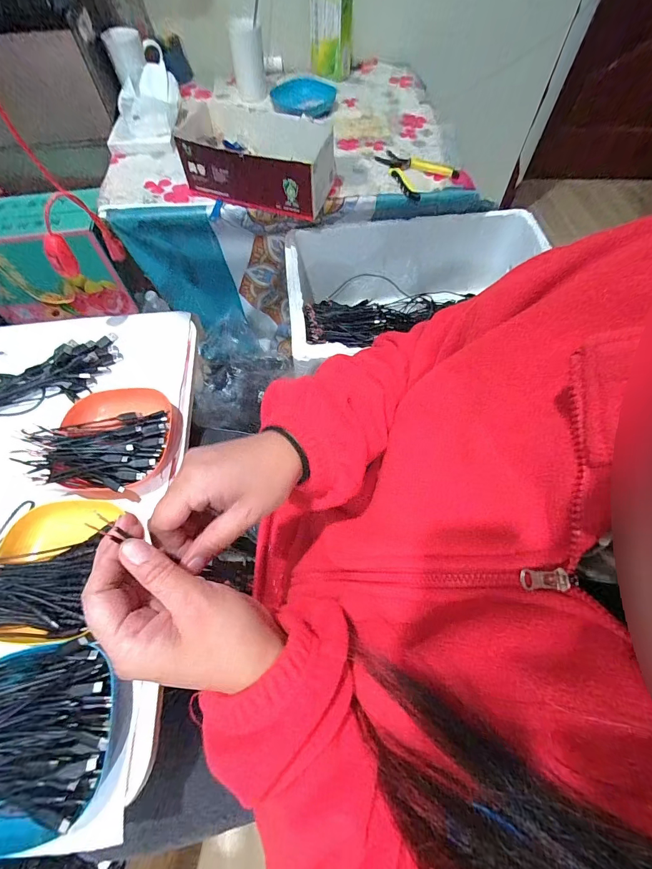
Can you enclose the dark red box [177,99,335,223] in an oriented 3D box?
[{"bbox_3d":[-0.121,-0.503,0.659,0.267,0.094,0.144,17,64,9],"label":"dark red box"}]

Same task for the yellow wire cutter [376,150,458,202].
[{"bbox_3d":[0.173,-0.525,0.712,0.109,0.027,0.150,-22,65,-11],"label":"yellow wire cutter"}]

